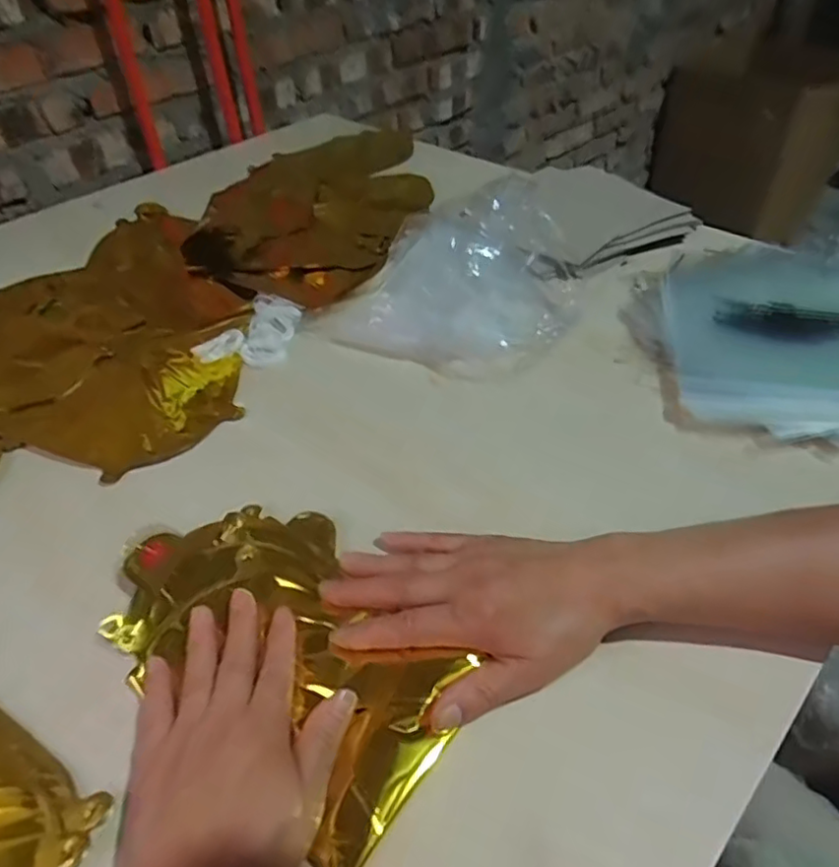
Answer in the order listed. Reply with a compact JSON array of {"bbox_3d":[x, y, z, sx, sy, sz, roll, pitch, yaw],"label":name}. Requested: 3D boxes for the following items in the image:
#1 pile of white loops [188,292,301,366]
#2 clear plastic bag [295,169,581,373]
[{"bbox_3d":[-0.155,-0.098,0.592,0.073,0.010,0.104,18,48,21],"label":"pile of white loops"},{"bbox_3d":[0.037,-0.163,0.592,0.225,0.091,0.208,16,47,21],"label":"clear plastic bag"}]

